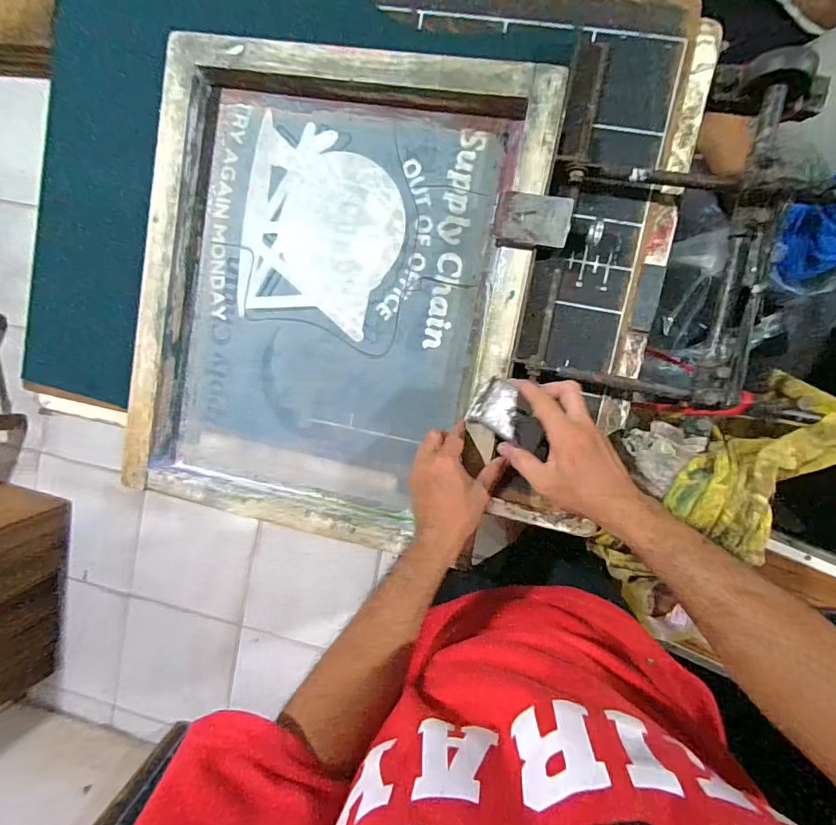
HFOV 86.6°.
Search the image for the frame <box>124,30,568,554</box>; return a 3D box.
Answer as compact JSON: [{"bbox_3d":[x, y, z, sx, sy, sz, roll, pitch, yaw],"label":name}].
[{"bbox_3d":[-0.116,-0.137,0.552,0.470,0.057,0.564,12,95,7],"label":"frame"}]

